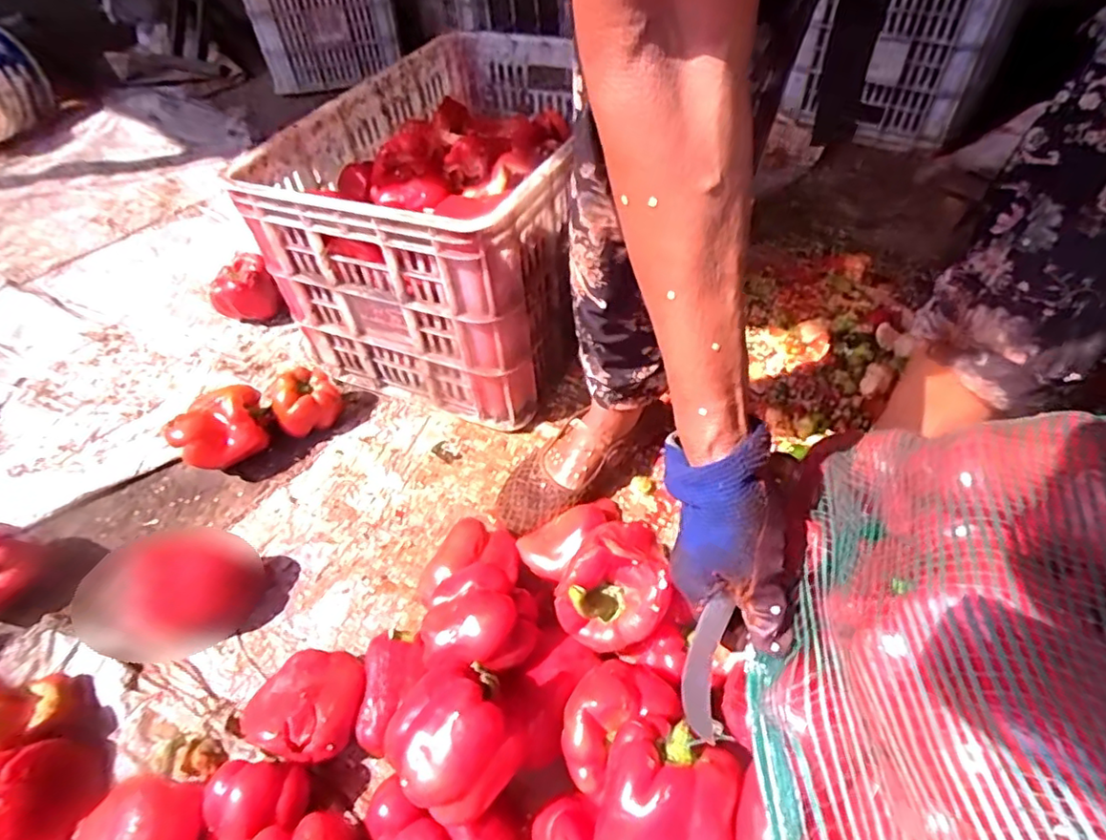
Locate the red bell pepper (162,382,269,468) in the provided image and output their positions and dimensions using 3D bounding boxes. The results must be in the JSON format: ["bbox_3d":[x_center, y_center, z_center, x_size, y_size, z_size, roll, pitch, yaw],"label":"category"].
[{"bbox_3d":[-0.397,0.020,0.745,0.110,0.090,0.072,-36,55,-25],"label":"red bell pepper"}]

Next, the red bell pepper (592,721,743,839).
[{"bbox_3d":[0.072,0.249,0.387,0.084,0.080,0.107,10,50,12],"label":"red bell pepper"}]

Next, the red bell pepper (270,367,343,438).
[{"bbox_3d":[-0.315,-0.026,0.780,0.081,0.083,0.070,-31,53,-22],"label":"red bell pepper"}]

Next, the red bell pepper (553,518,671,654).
[{"bbox_3d":[0.058,0.142,0.517,0.079,0.086,0.094,24,54,23],"label":"red bell pepper"}]

